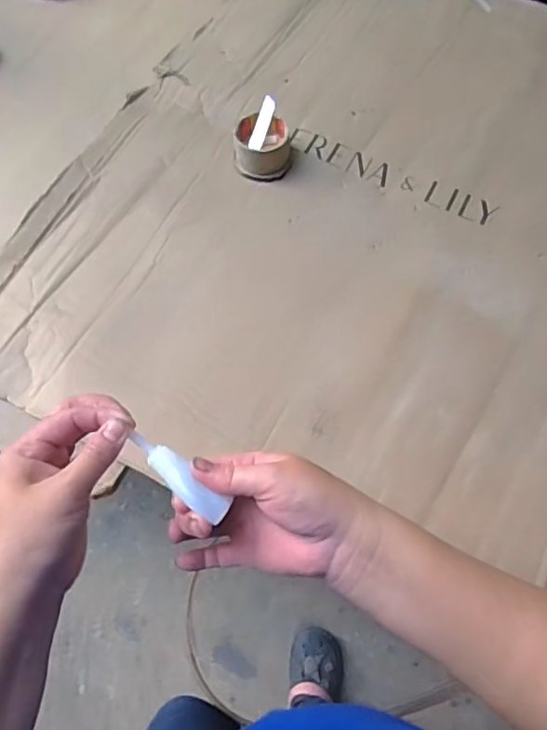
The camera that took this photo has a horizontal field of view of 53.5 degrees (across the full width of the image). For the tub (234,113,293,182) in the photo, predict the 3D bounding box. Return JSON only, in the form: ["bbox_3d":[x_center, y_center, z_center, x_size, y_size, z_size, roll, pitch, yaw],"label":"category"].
[{"bbox_3d":[-0.016,-0.328,0.827,0.085,0.054,0.085,0,67,1],"label":"tub"}]

